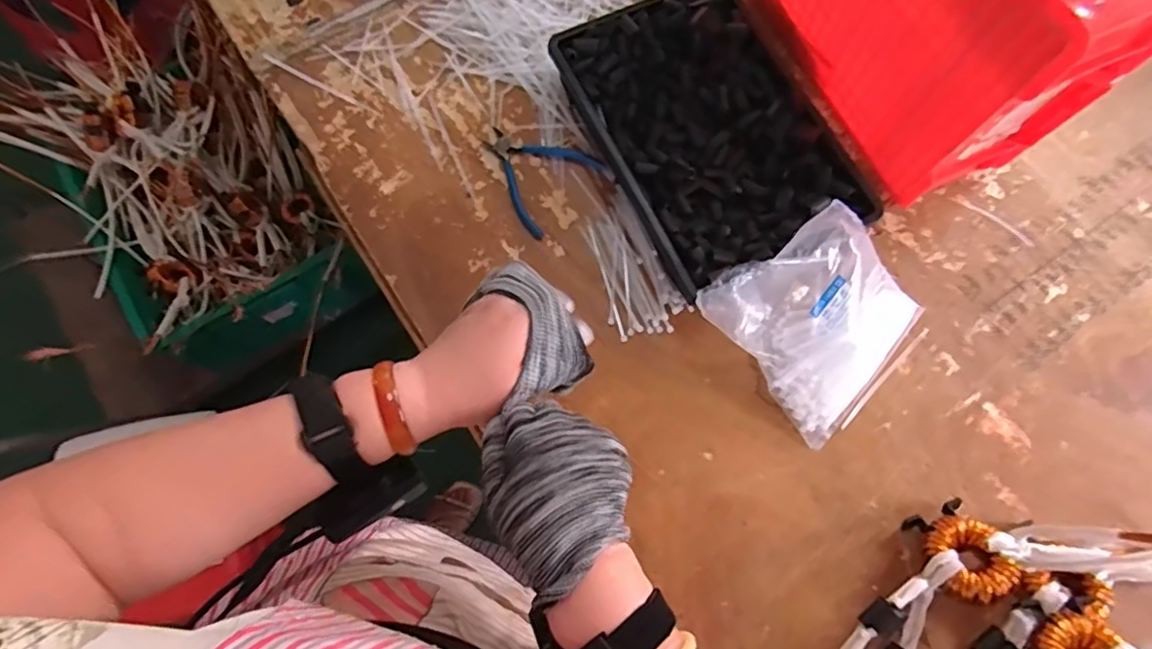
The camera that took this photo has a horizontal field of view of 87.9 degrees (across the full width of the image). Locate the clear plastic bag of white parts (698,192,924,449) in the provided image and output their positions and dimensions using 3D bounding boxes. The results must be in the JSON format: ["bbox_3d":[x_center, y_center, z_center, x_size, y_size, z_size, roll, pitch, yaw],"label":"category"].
[{"bbox_3d":[0.263,-0.012,0.648,0.196,0.089,0.198,44,77,10],"label":"clear plastic bag of white parts"}]

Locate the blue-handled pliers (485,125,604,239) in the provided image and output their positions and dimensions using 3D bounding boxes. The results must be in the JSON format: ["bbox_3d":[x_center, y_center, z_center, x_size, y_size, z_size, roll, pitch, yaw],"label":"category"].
[{"bbox_3d":[-0.055,-0.192,0.727,0.135,0.010,0.125,39,77,9],"label":"blue-handled pliers"}]

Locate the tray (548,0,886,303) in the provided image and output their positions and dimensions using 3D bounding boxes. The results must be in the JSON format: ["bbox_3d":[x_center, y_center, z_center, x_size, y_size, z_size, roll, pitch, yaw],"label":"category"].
[{"bbox_3d":[0.164,-0.233,0.712,0.271,0.069,0.359,-24,76,-8],"label":"tray"}]

